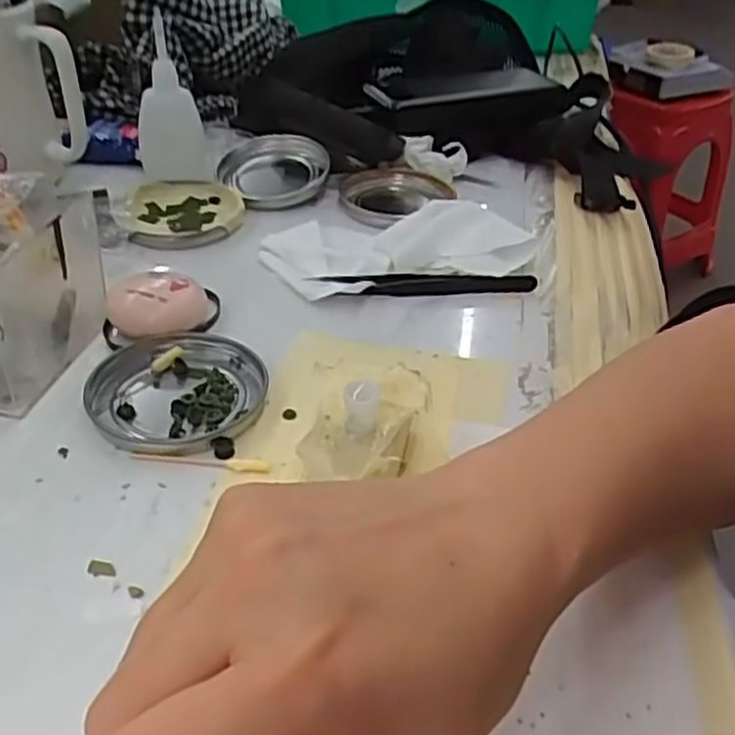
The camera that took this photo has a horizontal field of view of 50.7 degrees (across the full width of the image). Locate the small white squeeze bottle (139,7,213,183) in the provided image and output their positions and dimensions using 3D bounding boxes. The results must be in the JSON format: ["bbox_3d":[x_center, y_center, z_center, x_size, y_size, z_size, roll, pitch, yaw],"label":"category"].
[{"bbox_3d":[-0.135,-0.180,0.530,0.038,0.100,0.043,17,38,17],"label":"small white squeeze bottle"}]

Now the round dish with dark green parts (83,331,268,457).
[{"bbox_3d":[-0.087,0.011,0.353,0.076,0.010,0.075,2,36,-2],"label":"round dish with dark green parts"}]

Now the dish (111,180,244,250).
[{"bbox_3d":[-0.122,-0.101,0.498,0.078,0.012,0.081,2,36,-2],"label":"dish"}]

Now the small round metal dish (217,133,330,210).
[{"bbox_3d":[-0.066,-0.140,0.544,0.075,0.023,0.088,-2,36,-7],"label":"small round metal dish"}]

